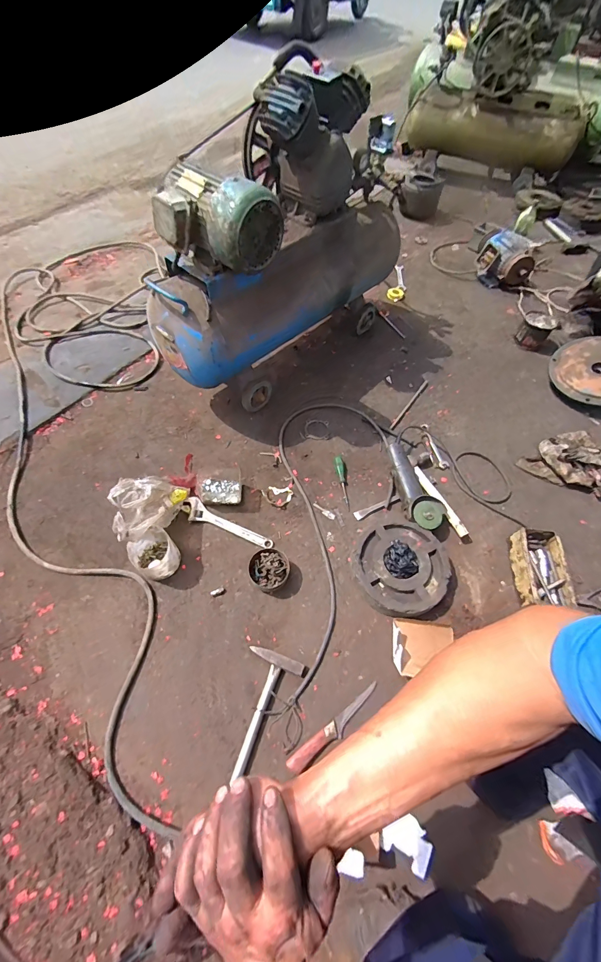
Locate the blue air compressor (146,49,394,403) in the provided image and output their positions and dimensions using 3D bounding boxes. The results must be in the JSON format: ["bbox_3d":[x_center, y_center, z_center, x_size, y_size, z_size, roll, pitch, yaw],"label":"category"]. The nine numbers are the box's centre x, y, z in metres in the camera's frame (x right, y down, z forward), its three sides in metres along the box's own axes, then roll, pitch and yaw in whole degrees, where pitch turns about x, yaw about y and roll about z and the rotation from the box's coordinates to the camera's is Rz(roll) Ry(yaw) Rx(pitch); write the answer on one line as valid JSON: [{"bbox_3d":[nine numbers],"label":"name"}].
[{"bbox_3d":[-0.027,-0.744,1.154,0.316,0.690,0.964,34,63,14],"label":"blue air compressor"}]

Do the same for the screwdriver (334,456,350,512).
[{"bbox_3d":[0.133,0.005,1.128,0.030,0.024,0.182,-6,68,-8],"label":"screwdriver"}]

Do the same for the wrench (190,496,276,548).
[{"bbox_3d":[-0.206,0.128,1.020,0.269,0.020,0.060,28,61,10],"label":"wrench"}]

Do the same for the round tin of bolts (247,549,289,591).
[{"bbox_3d":[-0.079,0.227,0.943,0.100,0.052,0.091,3,60,-4],"label":"round tin of bolts"}]

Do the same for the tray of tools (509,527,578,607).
[{"bbox_3d":[0.626,0.230,0.960,0.135,0.074,0.200,7,57,1],"label":"tray of tools"}]

